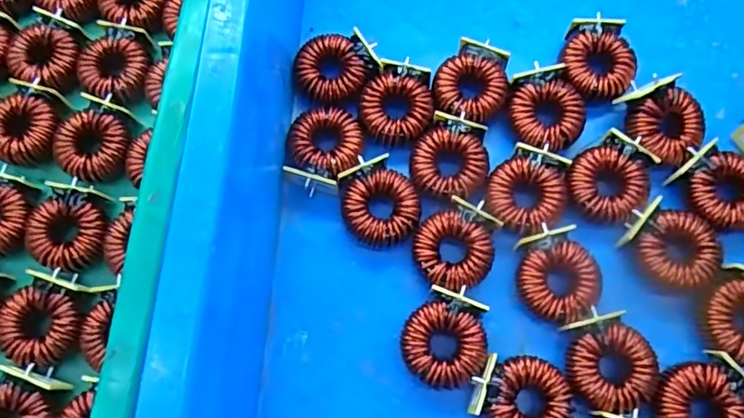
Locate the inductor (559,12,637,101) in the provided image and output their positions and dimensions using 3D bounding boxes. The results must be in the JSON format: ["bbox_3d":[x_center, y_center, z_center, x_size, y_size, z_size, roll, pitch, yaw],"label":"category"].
[{"bbox_3d":[0.112,-0.074,0.283,0.039,0.018,0.039,-1,76,3],"label":"inductor"}]

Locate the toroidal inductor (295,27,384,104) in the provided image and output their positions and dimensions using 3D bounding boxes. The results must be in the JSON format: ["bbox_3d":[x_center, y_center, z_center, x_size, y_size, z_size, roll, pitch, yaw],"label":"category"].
[{"bbox_3d":[-0.019,-0.070,0.282,0.038,0.017,0.036,0,73,2],"label":"toroidal inductor"}]

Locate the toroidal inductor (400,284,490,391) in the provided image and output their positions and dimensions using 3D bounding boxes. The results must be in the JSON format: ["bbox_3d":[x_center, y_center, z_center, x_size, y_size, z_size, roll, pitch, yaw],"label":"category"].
[{"bbox_3d":[0.032,0.057,0.247,0.035,0.018,0.040,31,77,10],"label":"toroidal inductor"}]

